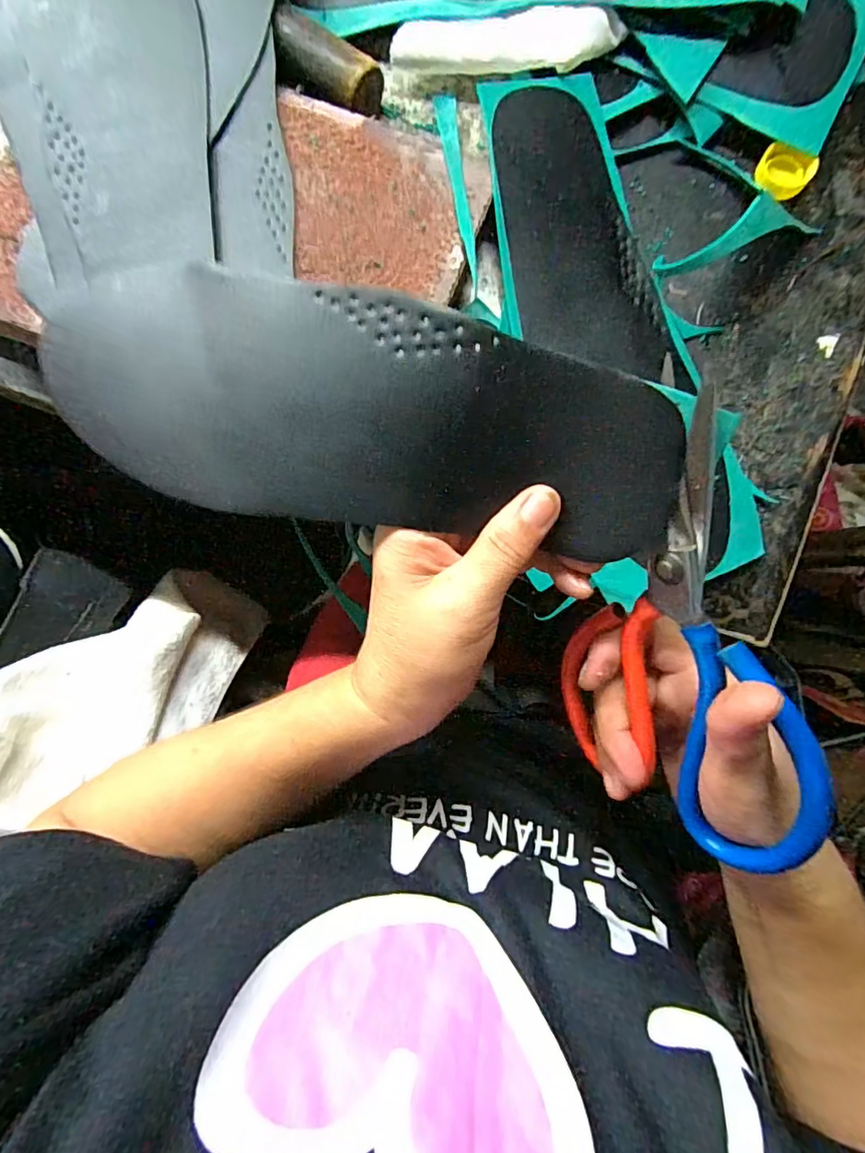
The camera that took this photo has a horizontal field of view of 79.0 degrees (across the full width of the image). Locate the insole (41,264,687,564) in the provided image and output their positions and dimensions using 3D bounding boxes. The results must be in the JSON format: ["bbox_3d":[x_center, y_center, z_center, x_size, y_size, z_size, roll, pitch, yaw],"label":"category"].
[{"bbox_3d":[-0.040,-0.067,0.212,0.264,0.033,0.085,13,106,7],"label":"insole"}]

